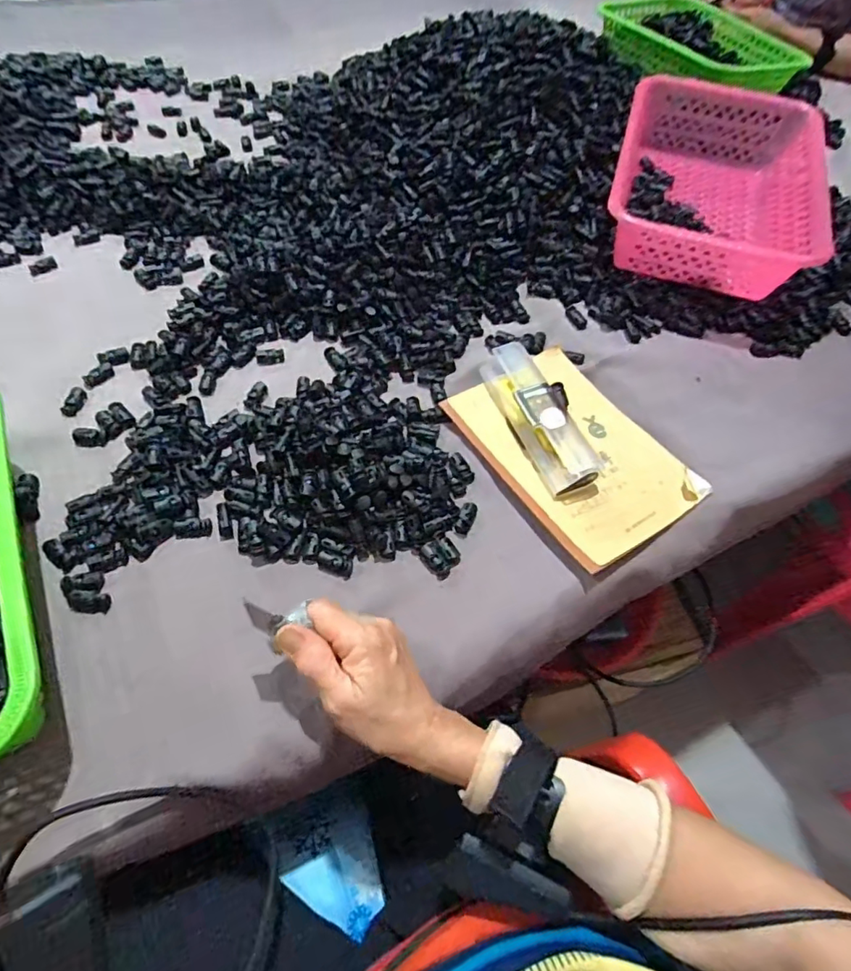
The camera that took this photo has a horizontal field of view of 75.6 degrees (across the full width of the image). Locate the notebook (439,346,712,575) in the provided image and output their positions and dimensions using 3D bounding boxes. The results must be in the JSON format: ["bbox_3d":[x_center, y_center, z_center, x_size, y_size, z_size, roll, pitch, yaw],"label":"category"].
[{"bbox_3d":[0.135,-0.036,0.503,0.153,0.012,0.211,-28,63,-19],"label":"notebook"}]

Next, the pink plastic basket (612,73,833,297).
[{"bbox_3d":[0.325,-0.345,0.637,0.213,0.102,0.293,15,57,4],"label":"pink plastic basket"}]

